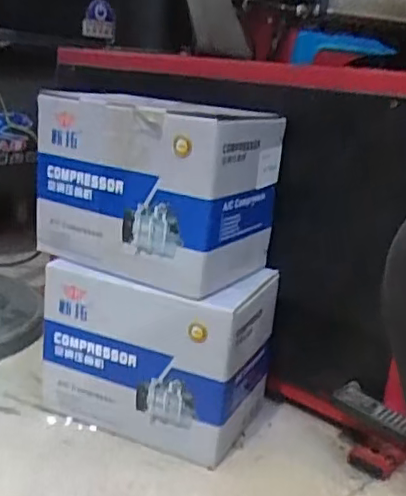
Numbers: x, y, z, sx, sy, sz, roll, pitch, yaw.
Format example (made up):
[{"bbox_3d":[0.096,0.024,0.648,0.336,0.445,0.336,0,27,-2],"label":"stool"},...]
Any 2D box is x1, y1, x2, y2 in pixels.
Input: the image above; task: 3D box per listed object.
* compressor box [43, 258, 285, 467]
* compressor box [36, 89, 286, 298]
[{"bbox_3d":[-0.055,0.135,0.853,0.278,0.218,0.190,14,18,26],"label":"compressor box"},{"bbox_3d":[-0.061,-0.088,0.818,0.265,0.209,0.197,15,17,31],"label":"compressor box"}]

